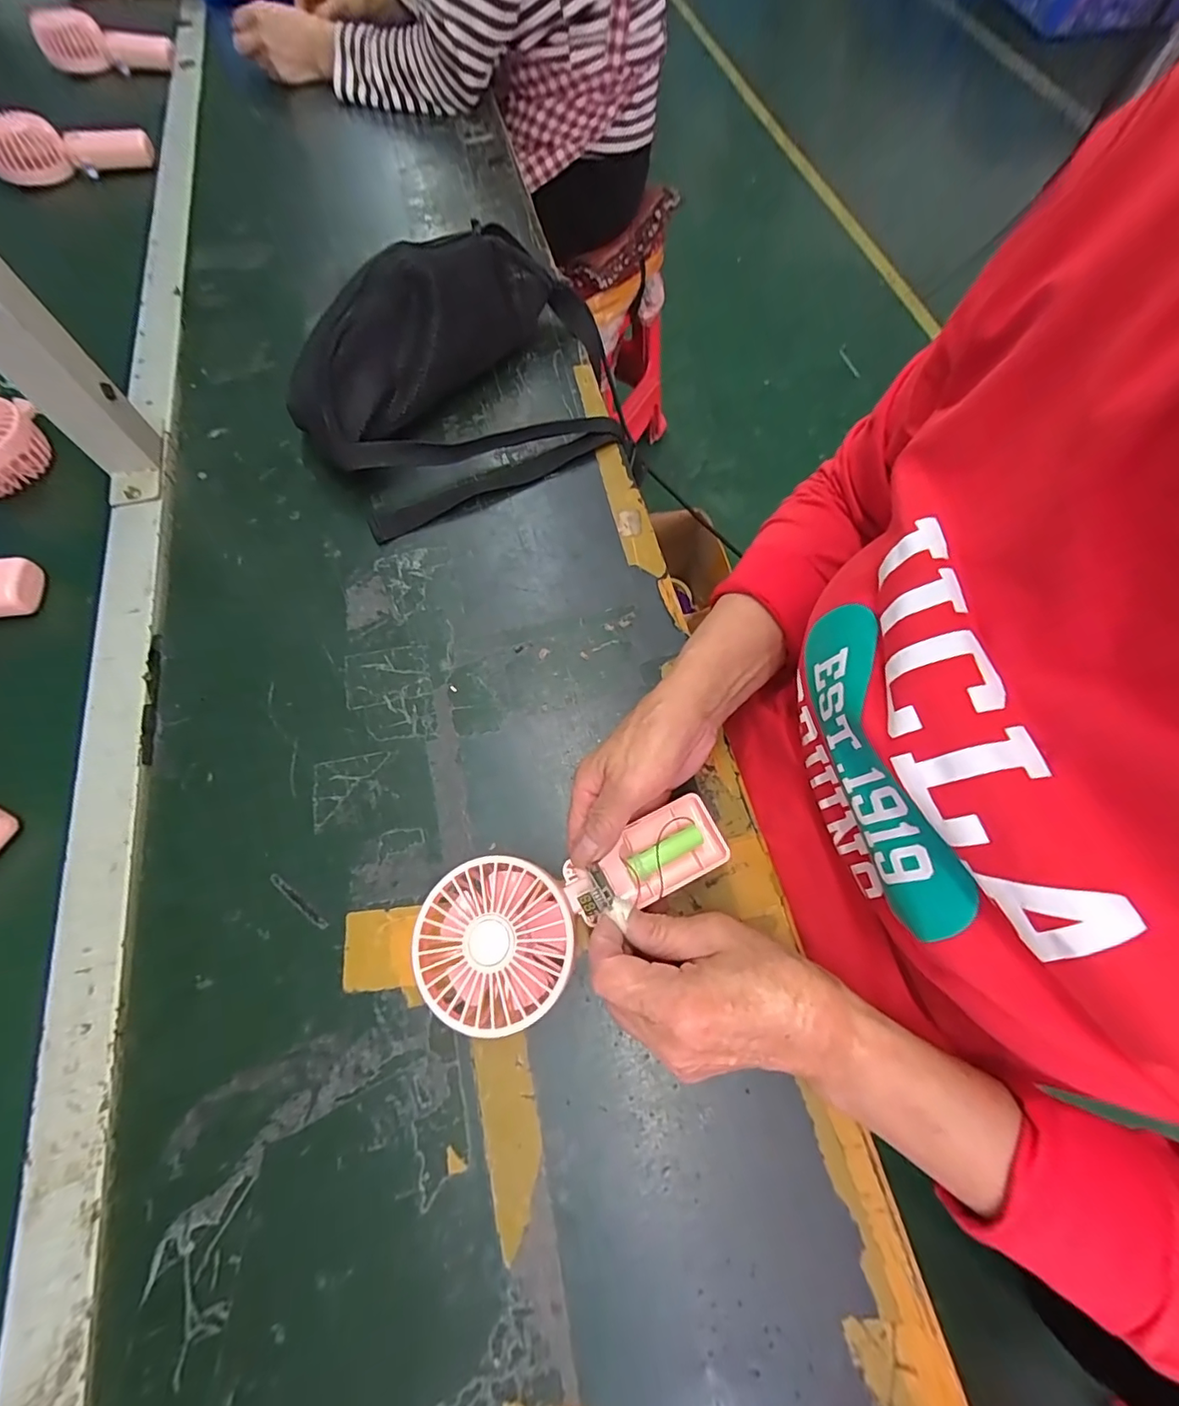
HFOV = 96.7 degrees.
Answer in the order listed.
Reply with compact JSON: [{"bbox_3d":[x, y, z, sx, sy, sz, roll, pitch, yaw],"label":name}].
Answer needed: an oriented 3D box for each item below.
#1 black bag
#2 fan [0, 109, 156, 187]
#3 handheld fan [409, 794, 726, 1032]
[{"bbox_3d":[-0.109,-0.291,0.455,0.290,0.095,0.215,-28,70,-11],"label":"black bag"},{"bbox_3d":[-0.648,-0.694,0.649,0.180,0.065,0.032,-19,68,-7],"label":"fan"},{"bbox_3d":[-0.006,0.112,0.302,0.184,0.029,0.081,-21,68,-17],"label":"handheld fan"}]

